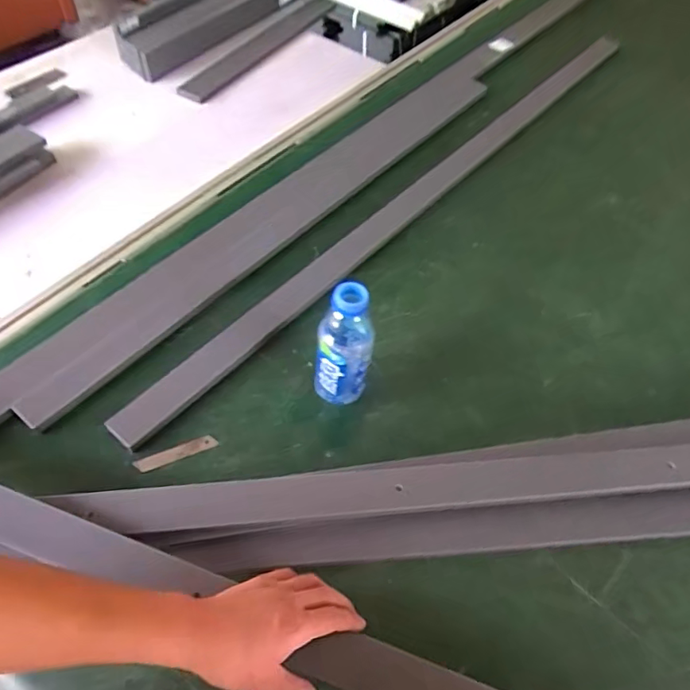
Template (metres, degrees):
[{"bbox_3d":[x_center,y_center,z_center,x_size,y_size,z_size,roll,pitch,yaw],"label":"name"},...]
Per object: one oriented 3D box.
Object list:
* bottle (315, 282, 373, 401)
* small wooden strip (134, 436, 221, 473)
[{"bbox_3d":[-0.001,0.005,0.678,0.072,0.202,0.065,10,53,2],"label":"bottle"},{"bbox_3d":[-0.220,0.142,0.688,0.102,0.004,0.018,-18,69,-19],"label":"small wooden strip"}]

